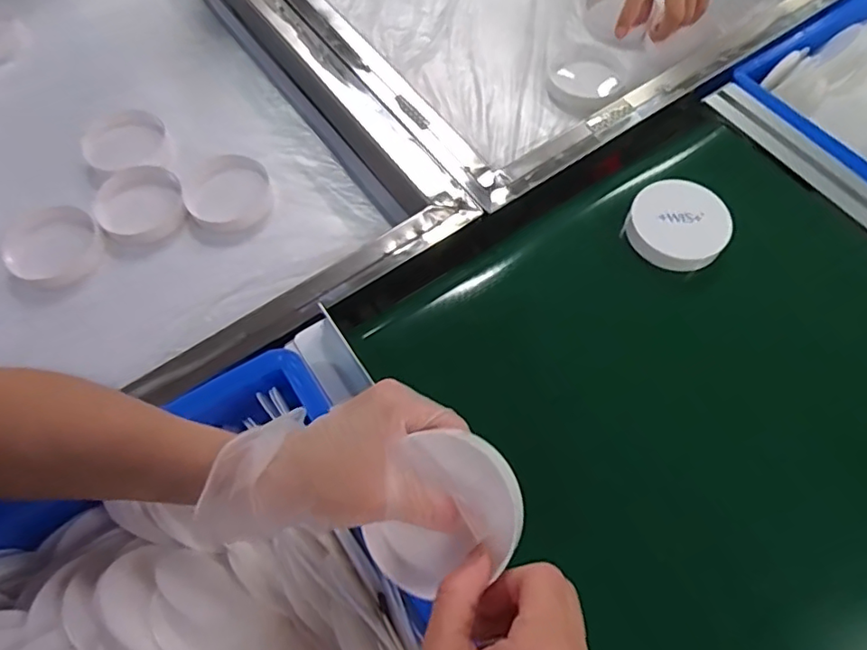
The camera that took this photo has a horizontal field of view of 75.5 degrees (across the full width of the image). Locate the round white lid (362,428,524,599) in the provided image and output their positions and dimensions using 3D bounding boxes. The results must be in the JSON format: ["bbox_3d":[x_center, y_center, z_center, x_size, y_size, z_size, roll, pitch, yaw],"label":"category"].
[{"bbox_3d":[0.004,0.086,0.262,0.072,0.013,0.066,0,89,2],"label":"round white lid"}]

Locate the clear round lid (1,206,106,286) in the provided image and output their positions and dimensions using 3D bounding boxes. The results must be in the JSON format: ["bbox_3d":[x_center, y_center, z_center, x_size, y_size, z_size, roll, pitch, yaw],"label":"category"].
[{"bbox_3d":[-0.327,-0.068,0.486,0.073,0.021,0.075,-1,63,2],"label":"clear round lid"}]

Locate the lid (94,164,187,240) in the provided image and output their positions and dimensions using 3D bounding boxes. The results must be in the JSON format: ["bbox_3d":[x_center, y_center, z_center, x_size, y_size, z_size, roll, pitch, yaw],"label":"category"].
[{"bbox_3d":[-0.264,-0.110,0.507,0.072,0.017,0.077,-1,63,2],"label":"lid"}]

